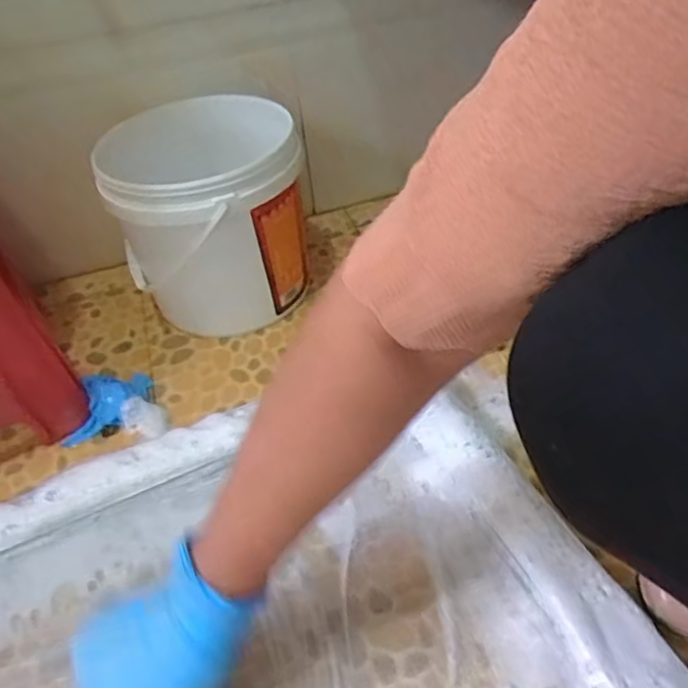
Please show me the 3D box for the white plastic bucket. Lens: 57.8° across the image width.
[{"bbox_3d":[-0.144,-0.133,0.717,0.199,0.212,0.206,-3,42,3],"label":"white plastic bucket"}]

